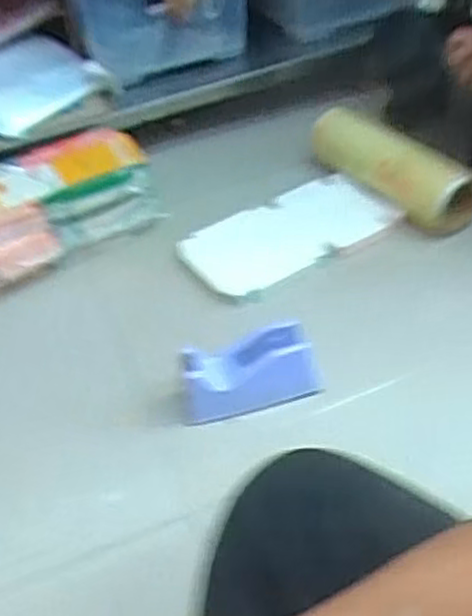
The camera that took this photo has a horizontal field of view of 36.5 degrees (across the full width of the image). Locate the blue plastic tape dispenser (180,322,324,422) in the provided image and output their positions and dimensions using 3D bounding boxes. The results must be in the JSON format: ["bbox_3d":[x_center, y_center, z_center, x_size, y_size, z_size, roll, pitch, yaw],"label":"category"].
[{"bbox_3d":[0.014,0.076,0.853,0.157,0.081,0.056,-16,41,-10],"label":"blue plastic tape dispenser"}]

